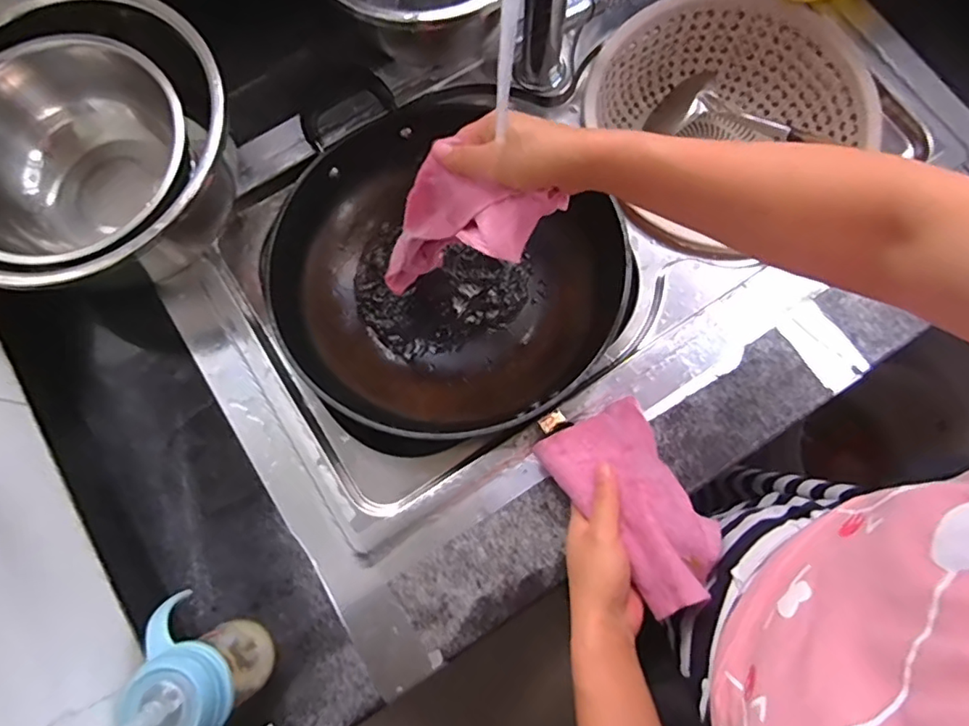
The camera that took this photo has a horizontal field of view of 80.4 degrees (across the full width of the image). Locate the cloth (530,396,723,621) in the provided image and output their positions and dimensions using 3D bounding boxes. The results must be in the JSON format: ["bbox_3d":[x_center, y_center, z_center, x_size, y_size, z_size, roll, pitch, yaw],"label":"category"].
[{"bbox_3d":[0.125,0.107,0.461,0.099,0.084,0.151,-29,77,-6],"label":"cloth"}]

